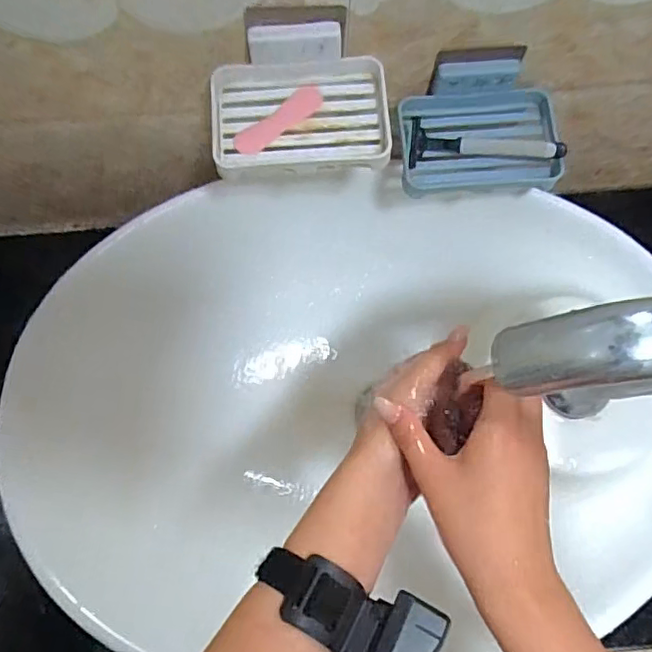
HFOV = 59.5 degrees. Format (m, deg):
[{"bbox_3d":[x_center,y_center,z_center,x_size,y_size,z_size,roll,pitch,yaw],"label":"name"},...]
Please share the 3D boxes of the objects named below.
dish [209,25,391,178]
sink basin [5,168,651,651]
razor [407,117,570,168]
[{"bbox_3d":[-0.019,-0.160,0.410,0.125,0.049,0.091,-4,75,-1],"label":"dish"},{"bbox_3d":[0.033,0.053,0.510,0.570,0.128,0.374,-1,75,0],"label":"sink basin"},{"bbox_3d":[0.128,-0.144,0.456,0.120,0.018,0.034,3,75,1],"label":"razor"}]

